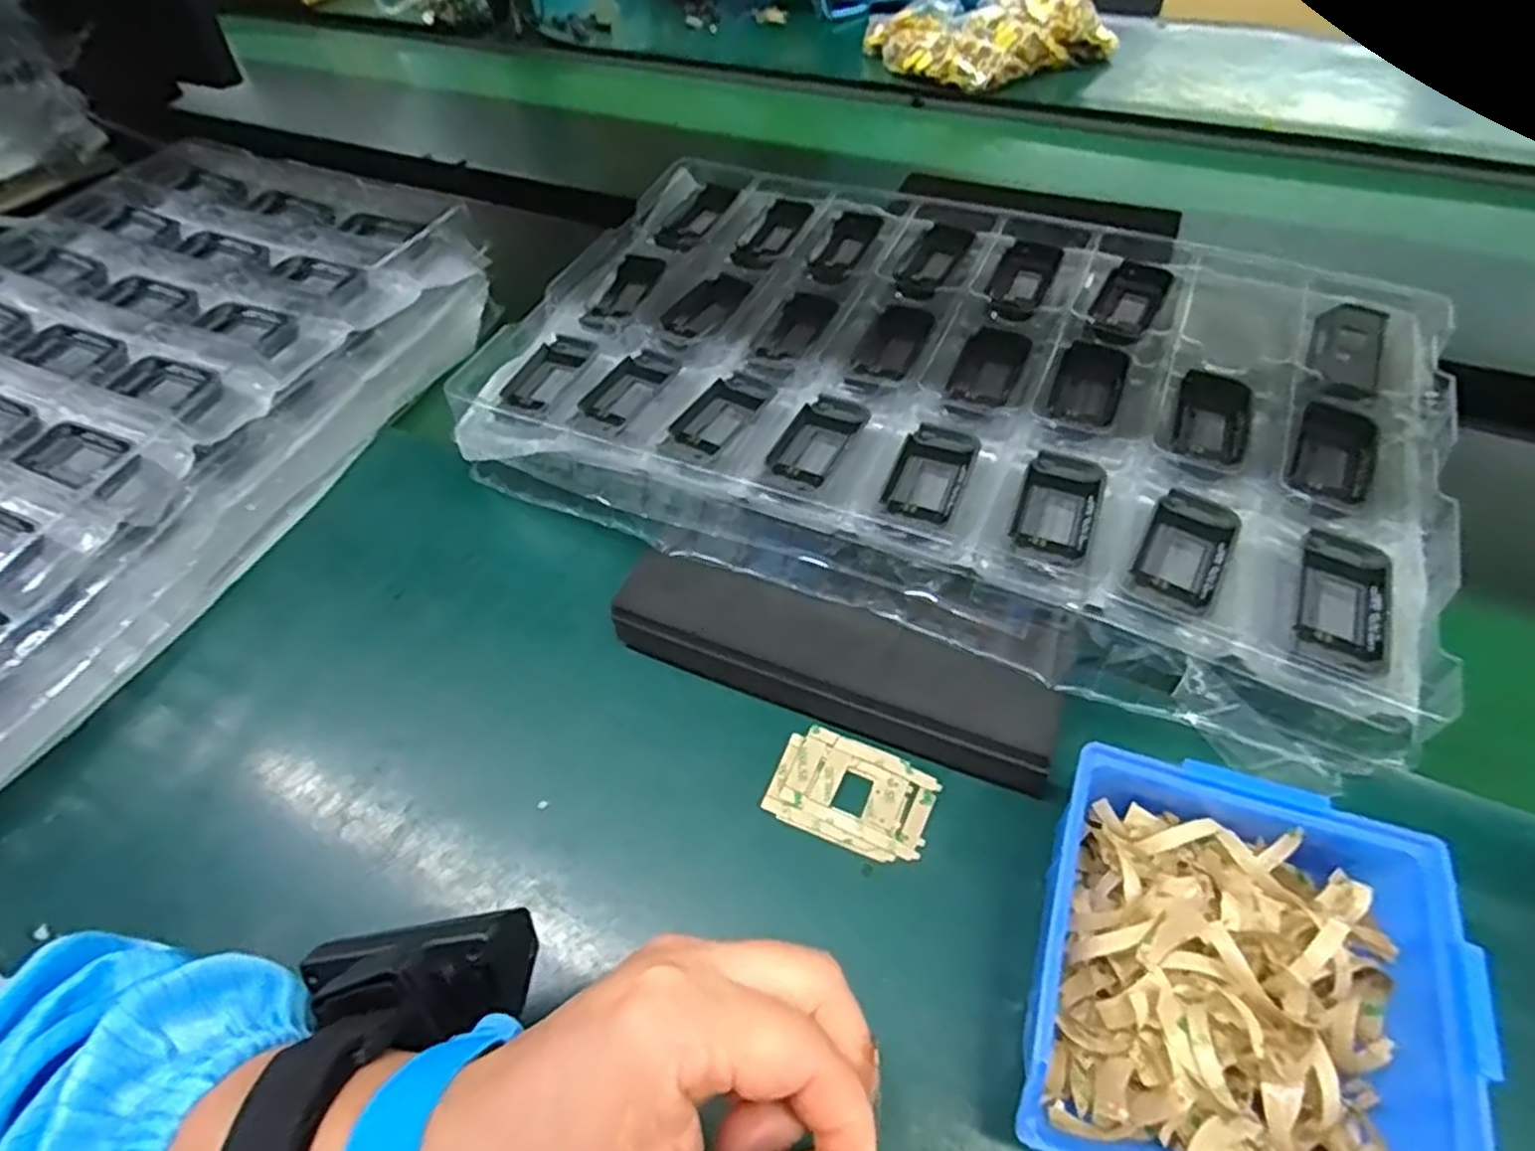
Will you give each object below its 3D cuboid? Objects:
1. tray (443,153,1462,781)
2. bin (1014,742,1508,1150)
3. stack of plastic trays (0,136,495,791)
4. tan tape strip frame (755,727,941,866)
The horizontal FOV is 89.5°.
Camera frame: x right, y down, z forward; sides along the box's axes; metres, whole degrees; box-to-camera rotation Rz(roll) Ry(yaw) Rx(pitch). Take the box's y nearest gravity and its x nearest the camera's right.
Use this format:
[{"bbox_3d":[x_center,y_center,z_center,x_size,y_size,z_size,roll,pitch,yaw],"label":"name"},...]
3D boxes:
[{"bbox_3d":[0.103,-0.105,0.476,0.517,0.079,0.320,19,55,18],"label":"tray"},{"bbox_3d":[0.157,0.146,0.273,0.125,0.067,0.132,14,55,14],"label":"bin"},{"bbox_3d":[-0.427,-0.090,0.485,0.262,0.119,0.501,18,56,17],"label":"stack of plastic trays"},{"bbox_3d":[0.039,0.099,0.355,0.072,0.004,0.047,19,57,17],"label":"tan tape strip frame"}]

